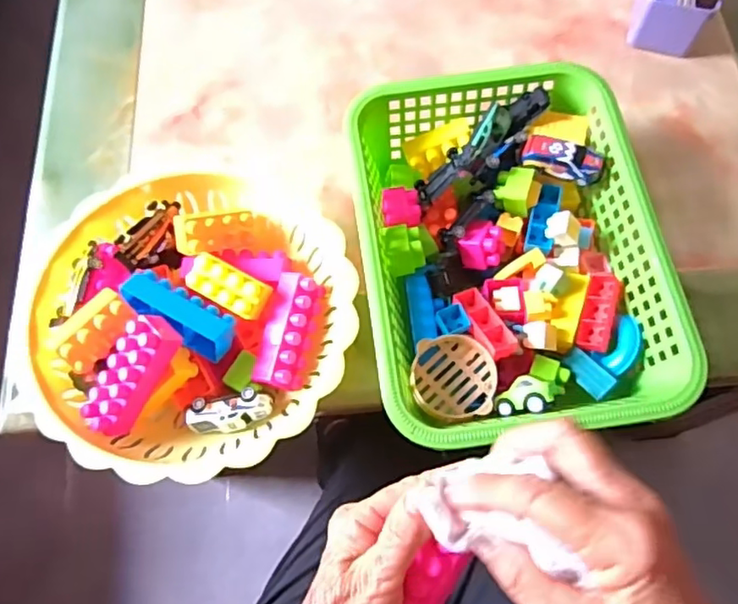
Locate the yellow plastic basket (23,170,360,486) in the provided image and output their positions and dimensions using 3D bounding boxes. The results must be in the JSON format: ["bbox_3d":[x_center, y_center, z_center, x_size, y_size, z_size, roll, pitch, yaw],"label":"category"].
[{"bbox_3d":[-0.131,0.007,0.471,0.233,0.069,0.244,0,70,1],"label":"yellow plastic basket"}]

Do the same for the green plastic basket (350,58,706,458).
[{"bbox_3d":[0.104,-0.040,0.488,0.215,0.082,0.292,-8,70,-2],"label":"green plastic basket"}]

